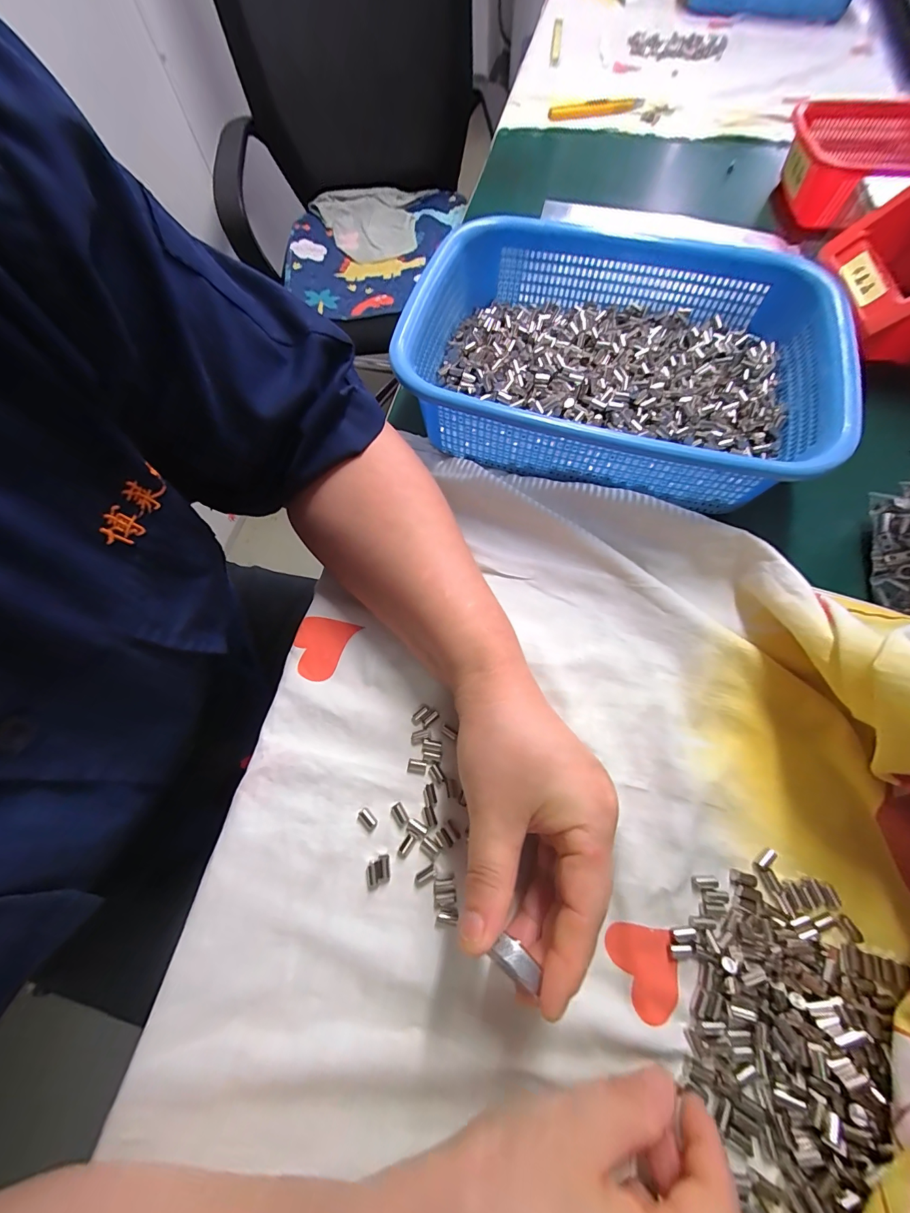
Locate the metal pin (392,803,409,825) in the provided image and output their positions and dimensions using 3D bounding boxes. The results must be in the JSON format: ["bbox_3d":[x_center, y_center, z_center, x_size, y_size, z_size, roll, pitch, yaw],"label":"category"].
[{"bbox_3d":[-0.031,0.116,0.224,0.006,0.004,0.011,-34,70,-11],"label":"metal pin"}]

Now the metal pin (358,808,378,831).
[{"bbox_3d":[-0.049,0.119,0.223,0.012,0.004,0.007,40,75,17],"label":"metal pin"}]

